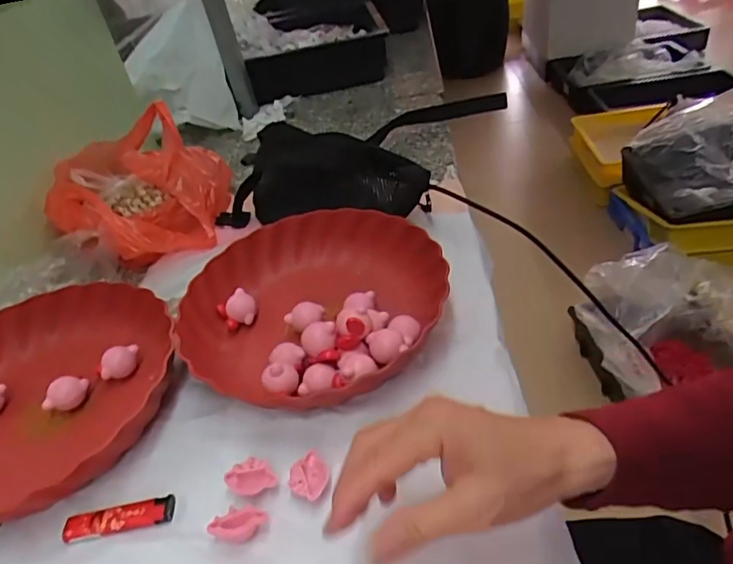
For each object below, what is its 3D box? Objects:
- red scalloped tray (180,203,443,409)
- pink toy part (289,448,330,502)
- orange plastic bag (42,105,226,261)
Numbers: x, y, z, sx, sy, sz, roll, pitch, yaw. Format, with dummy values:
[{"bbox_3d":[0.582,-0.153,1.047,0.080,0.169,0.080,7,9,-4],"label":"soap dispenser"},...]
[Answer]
[{"bbox_3d":[-0.050,0.013,0.485,0.223,0.064,0.213,1,40,16],"label":"red scalloped tray"},{"bbox_3d":[-0.040,0.139,0.372,0.029,0.008,0.033,-32,42,-24],"label":"pink toy part"},{"bbox_3d":[-0.281,-0.119,0.636,0.187,0.108,0.206,-10,38,2],"label":"orange plastic bag"}]

